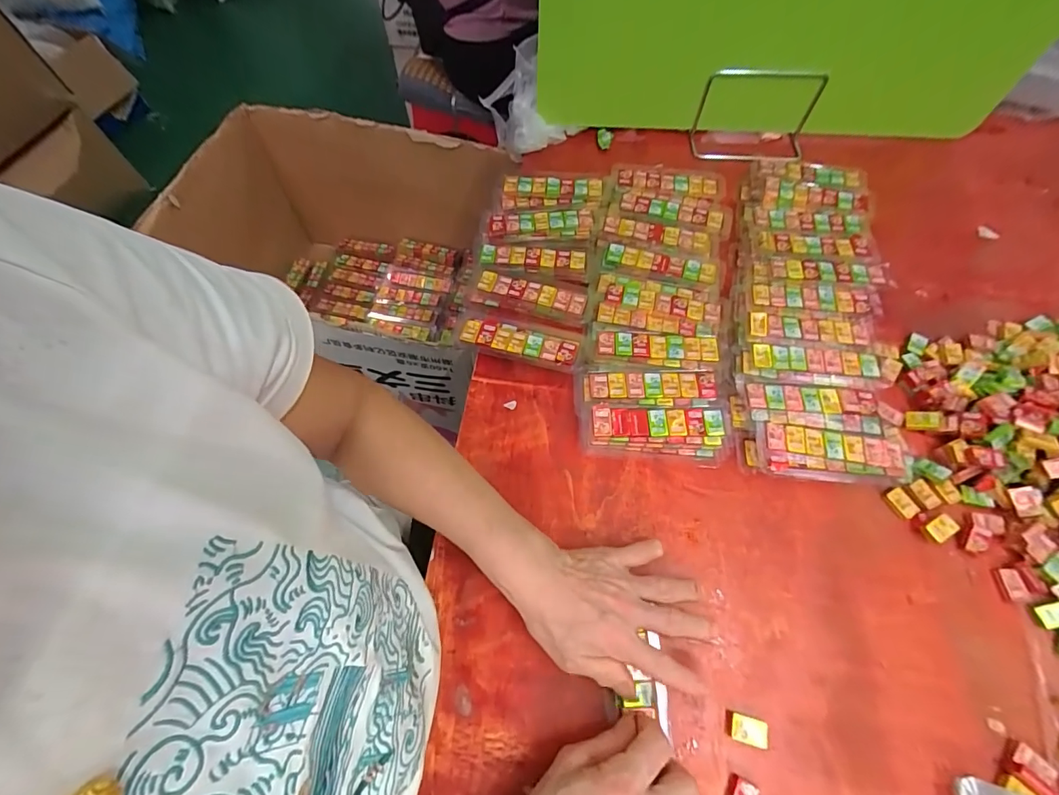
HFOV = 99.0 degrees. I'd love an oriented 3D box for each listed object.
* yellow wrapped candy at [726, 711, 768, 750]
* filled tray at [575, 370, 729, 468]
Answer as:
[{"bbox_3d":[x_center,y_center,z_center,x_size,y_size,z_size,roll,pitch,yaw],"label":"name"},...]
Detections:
[{"bbox_3d":[0.163,0.248,0.337,0.025,0.012,0.017,13,64,7],"label":"yellow wrapped candy"},{"bbox_3d":[0.117,0.015,0.439,0.145,0.035,0.087,4,63,3],"label":"filled tray"}]

